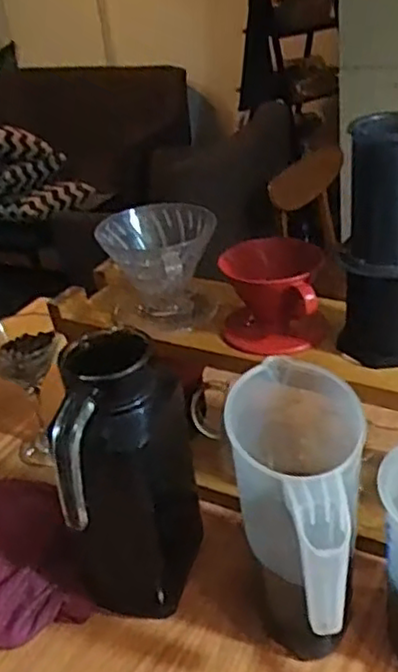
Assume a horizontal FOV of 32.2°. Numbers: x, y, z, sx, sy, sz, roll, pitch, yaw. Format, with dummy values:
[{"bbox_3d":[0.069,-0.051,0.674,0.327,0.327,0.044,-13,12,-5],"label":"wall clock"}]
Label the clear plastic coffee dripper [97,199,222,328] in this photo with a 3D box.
[{"bbox_3d":[-0.032,-0.065,0.684,0.114,0.099,0.095,22,41,40],"label":"clear plastic coffee dripper"}]

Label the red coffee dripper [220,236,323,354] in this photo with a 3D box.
[{"bbox_3d":[0.063,-0.032,0.614,0.092,0.081,0.084,2,32,15],"label":"red coffee dripper"}]

